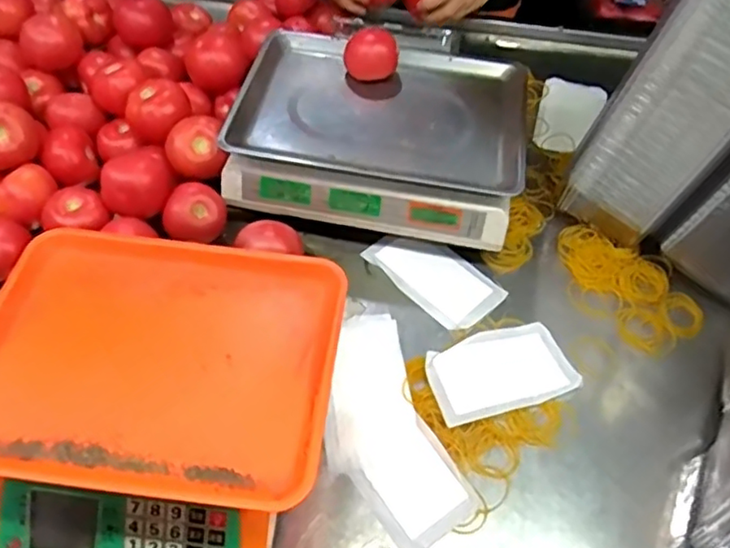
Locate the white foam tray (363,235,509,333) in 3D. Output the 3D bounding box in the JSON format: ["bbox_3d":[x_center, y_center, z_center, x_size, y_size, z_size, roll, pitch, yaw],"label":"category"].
[{"bbox_3d":[0.083,0.004,0.737,0.091,0.019,0.153,-33,62,-25],"label":"white foam tray"}]

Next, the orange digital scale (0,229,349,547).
[{"bbox_3d":[-0.183,0.114,0.548,0.300,0.116,0.286,7,53,2],"label":"orange digital scale"}]

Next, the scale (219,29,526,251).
[{"bbox_3d":[0.019,-0.177,0.771,0.337,0.091,0.253,9,53,4],"label":"scale"}]

